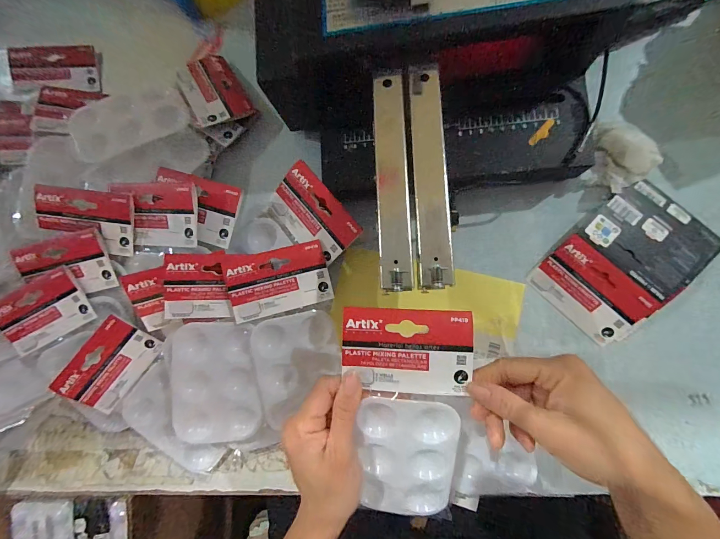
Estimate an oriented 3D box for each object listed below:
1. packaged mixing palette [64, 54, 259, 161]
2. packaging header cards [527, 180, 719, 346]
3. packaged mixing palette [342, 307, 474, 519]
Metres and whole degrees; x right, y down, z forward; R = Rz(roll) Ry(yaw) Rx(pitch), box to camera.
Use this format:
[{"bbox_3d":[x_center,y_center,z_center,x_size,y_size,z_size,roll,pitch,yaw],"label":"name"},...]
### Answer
[{"bbox_3d":[-0.220,-0.179,0.350,0.178,0.011,0.092,-31,82,-16],"label":"packaged mixing palette"},{"bbox_3d":[0.265,-0.009,0.315,0.153,0.020,0.109,-45,82,4],"label":"packaging header cards"},{"bbox_3d":[0.039,0.123,0.258,0.096,0.021,0.182,-1,101,8],"label":"packaged mixing palette"}]

